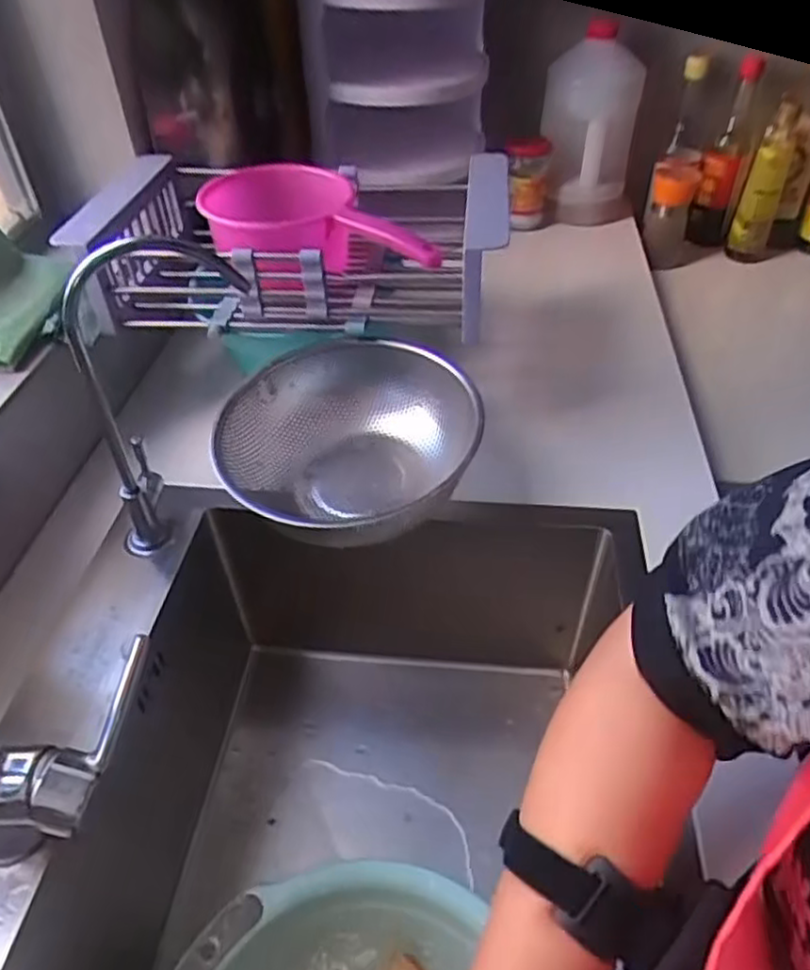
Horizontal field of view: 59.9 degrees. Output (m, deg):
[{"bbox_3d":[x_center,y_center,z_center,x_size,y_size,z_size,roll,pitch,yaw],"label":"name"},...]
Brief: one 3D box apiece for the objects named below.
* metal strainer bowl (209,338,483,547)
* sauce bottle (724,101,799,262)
[{"bbox_3d":[-0.048,-0.022,0.600,0.207,0.099,0.213,-1,43,1],"label":"metal strainer bowl"},{"bbox_3d":[0.490,-0.409,0.954,0.050,0.201,0.066,20,47,22],"label":"sauce bottle"}]

